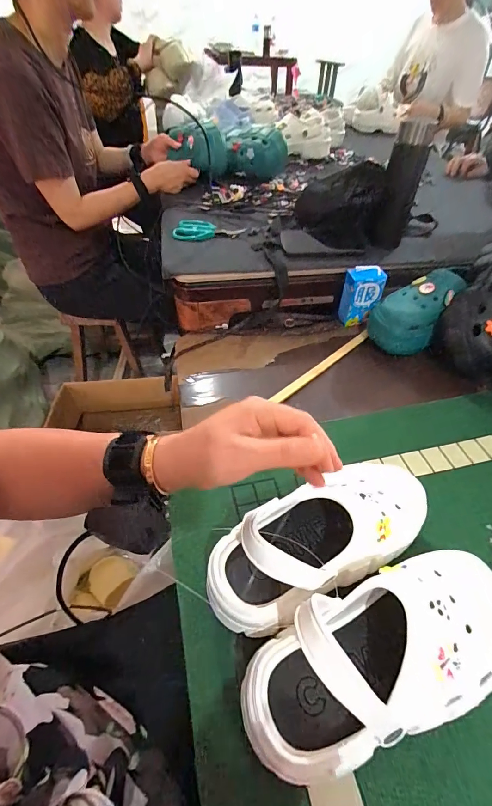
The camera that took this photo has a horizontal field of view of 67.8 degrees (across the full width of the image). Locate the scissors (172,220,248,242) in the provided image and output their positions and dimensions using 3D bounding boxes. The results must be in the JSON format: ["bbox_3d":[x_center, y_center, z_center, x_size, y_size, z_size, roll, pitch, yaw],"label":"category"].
[{"bbox_3d":[-0.079,-0.364,0.760,0.145,0.011,0.090,-8,48,-9],"label":"scissors"}]

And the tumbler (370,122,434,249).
[{"bbox_3d":[0.286,-0.401,0.684,0.065,0.202,0.066,17,49,13],"label":"tumbler"}]

